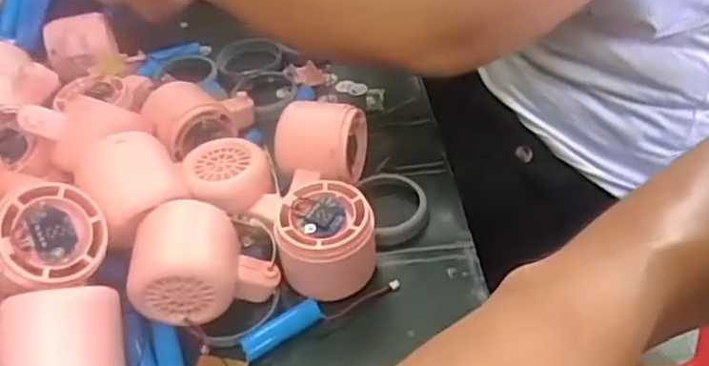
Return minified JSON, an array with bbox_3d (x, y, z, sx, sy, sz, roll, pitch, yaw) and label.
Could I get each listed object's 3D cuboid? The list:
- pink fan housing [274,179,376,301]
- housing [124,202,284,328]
[{"bbox_3d":[-0.016,0.038,0.404,0.058,0.052,0.059,-6,42,1],"label":"pink fan housing"},{"bbox_3d":[-0.086,0.047,0.386,0.084,0.055,0.049,12,34,-20],"label":"housing"}]

